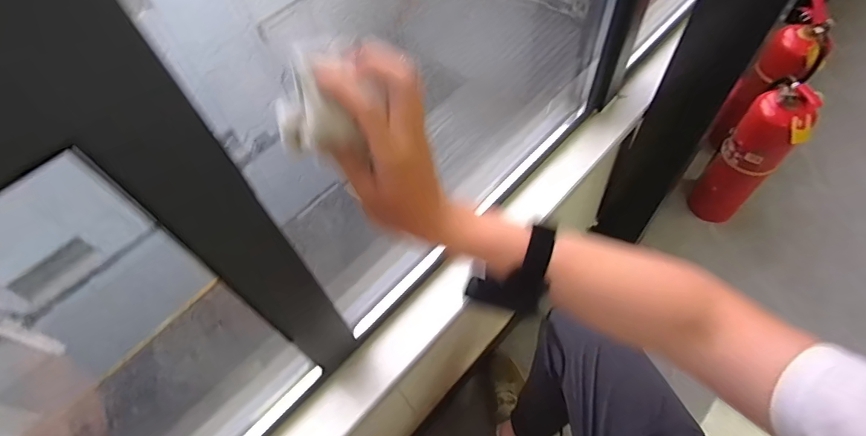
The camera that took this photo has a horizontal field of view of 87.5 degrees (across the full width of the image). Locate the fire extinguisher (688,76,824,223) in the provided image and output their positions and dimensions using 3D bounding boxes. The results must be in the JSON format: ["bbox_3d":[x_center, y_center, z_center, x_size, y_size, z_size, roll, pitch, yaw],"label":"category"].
[{"bbox_3d":[0.861,-0.182,1.208,0.180,0.428,0.152,-29,61,-13],"label":"fire extinguisher"}]

